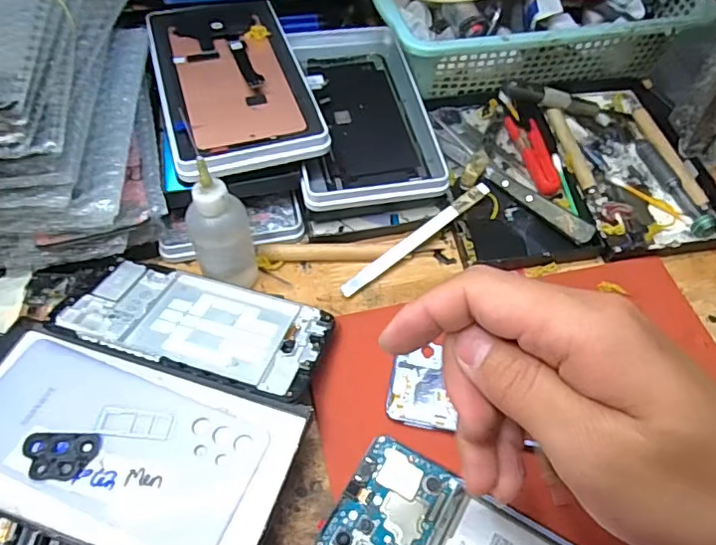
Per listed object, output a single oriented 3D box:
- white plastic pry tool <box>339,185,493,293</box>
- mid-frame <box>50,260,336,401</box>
[{"bbox_3d":[0.041,-0.024,0.385,0.128,0.004,0.011,-37,91,-13],"label":"white plastic pry tool"},{"bbox_3d":[-0.092,0.029,0.329,0.146,0.004,0.071,16,40,9],"label":"mid-frame"}]

